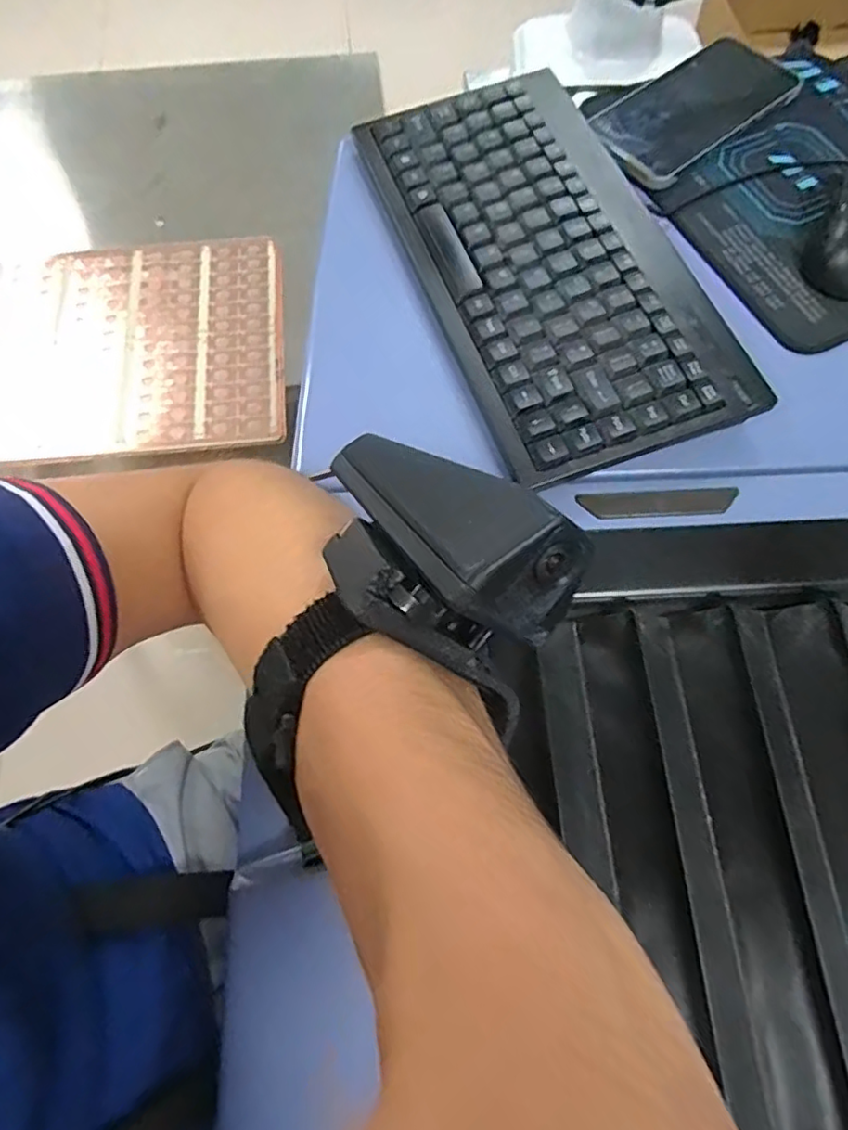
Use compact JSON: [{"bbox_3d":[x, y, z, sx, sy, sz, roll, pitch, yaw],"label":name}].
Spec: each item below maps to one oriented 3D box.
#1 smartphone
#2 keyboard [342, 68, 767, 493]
[{"bbox_3d":[0.192,-0.325,0.427,0.158,0.009,0.074,-38,74,-13],"label":"smartphone"},{"bbox_3d":[0.070,-0.187,0.366,0.146,0.026,0.285,-18,70,-7],"label":"keyboard"}]

